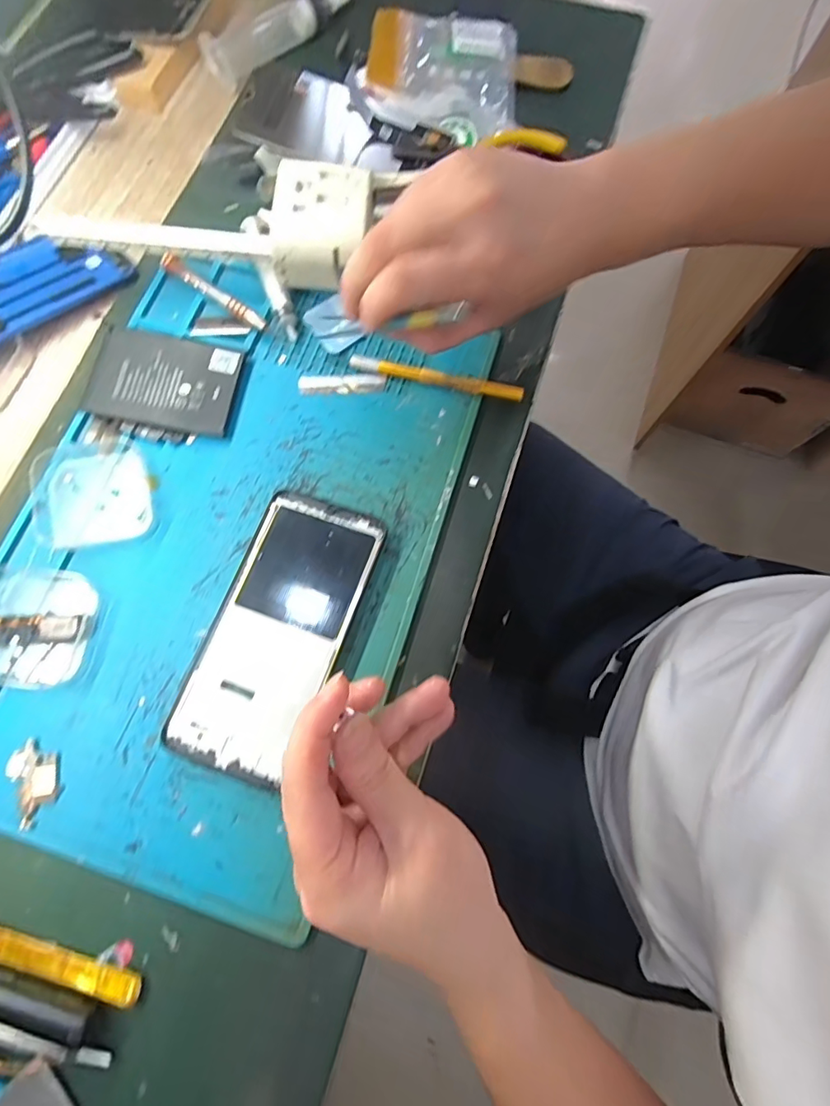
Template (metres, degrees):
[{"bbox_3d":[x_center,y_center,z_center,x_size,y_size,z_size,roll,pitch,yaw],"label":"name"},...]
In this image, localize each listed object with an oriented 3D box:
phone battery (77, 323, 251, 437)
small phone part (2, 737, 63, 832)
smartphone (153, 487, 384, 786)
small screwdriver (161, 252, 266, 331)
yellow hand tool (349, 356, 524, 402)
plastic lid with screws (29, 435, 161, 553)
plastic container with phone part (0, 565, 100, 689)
[{"bbox_3d":[-0.161,-0.113,0.333,0.089,0.006,0.062,12,74,-3],"label":"phone battery"},{"bbox_3d":[-0.201,0.120,0.272,0.026,0.004,0.040,-27,75,-9],"label":"small phone part"},{"bbox_3d":[-0.077,0.042,0.293,0.073,0.009,0.156,20,74,5],"label":"smartphone"},{"bbox_3d":[-0.139,-0.180,0.356,0.093,0.012,0.010,36,76,10],"label":"small screwdriver"},{"bbox_3d":[0.014,-0.115,0.336,0.114,0.009,0.004,14,28,6],"label":"yellow hand tool"},{"bbox_3d":[-0.194,-0.037,0.310,0.063,0.013,0.069,-16,76,-14],"label":"plastic lid with screws"},{"bbox_3d":[-0.219,0.039,0.286,0.068,0.024,0.065,8,73,1],"label":"plastic container with phone part"}]

